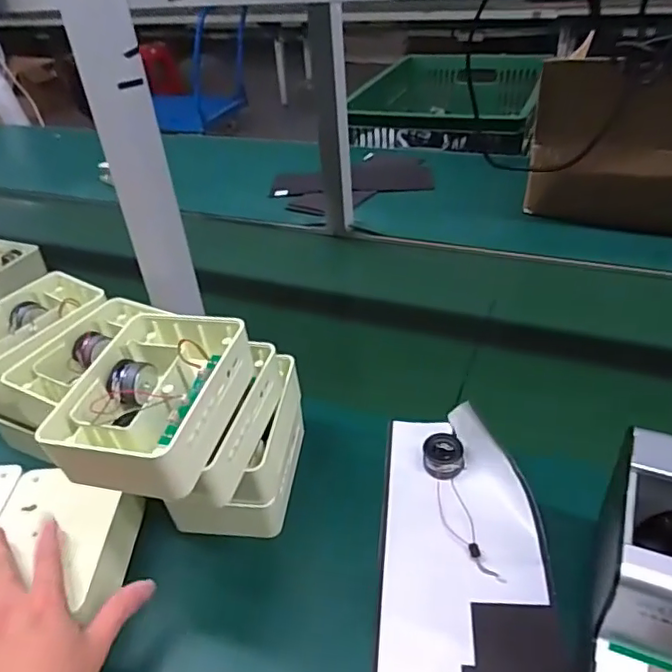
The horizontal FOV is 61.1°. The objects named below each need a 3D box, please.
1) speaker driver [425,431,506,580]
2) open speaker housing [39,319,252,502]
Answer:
[{"bbox_3d":[0.109,0.149,0.516,0.039,0.019,0.144,-6,36,0],"label":"speaker driver"},{"bbox_3d":[-0.137,0.046,0.431,0.108,0.045,0.152,5,37,16],"label":"open speaker housing"}]

